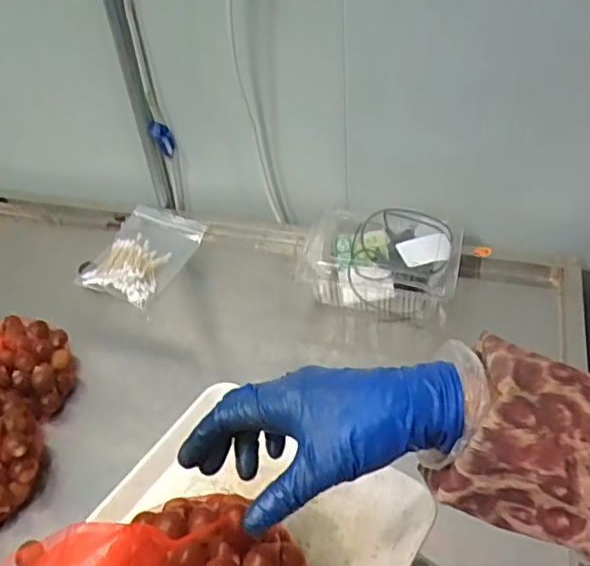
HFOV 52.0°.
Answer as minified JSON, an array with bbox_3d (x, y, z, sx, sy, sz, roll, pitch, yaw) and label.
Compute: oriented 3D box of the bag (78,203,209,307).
[{"bbox_3d":[-0.195,-0.040,0.784,0.104,0.031,0.156,16,47,20],"label":"bag"}]

